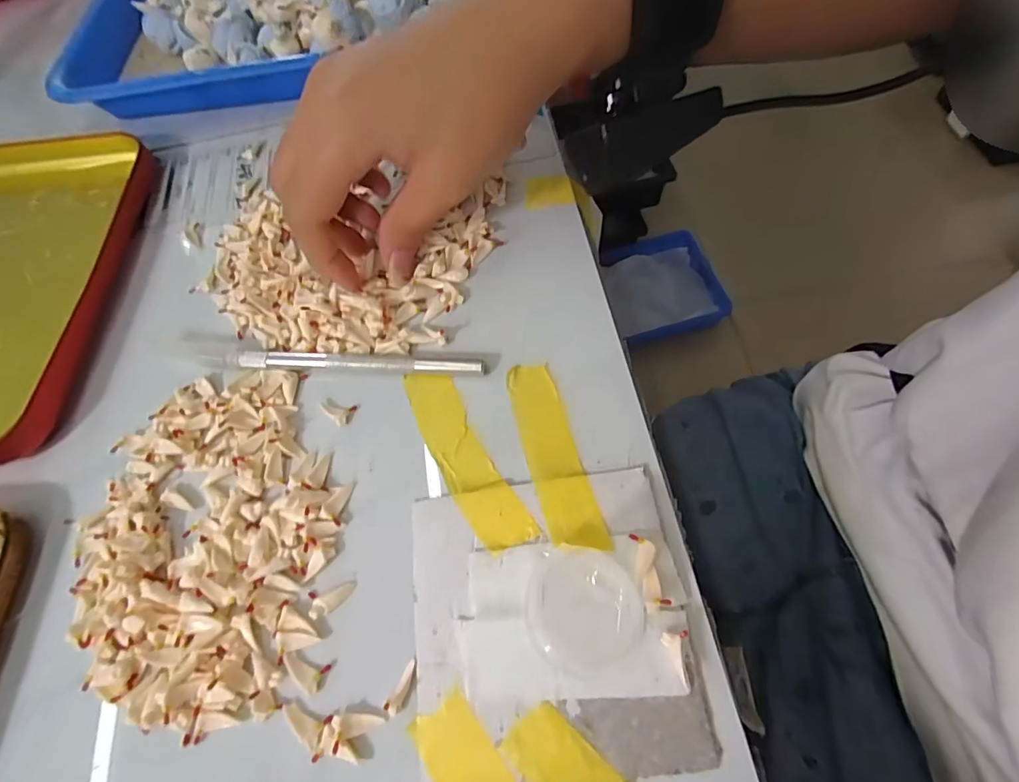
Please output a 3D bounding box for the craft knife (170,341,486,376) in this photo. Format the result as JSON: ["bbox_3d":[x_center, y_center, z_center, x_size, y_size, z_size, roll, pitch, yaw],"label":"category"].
[{"bbox_3d":[-0.083,-0.014,0.215,0.143,0.006,0.011,3,65,8],"label":"craft knife"}]

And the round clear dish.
[{"bbox_3d":[0.025,0.072,0.162,0.037,0.004,0.037,-1,64,3],"label":"round clear dish"}]

